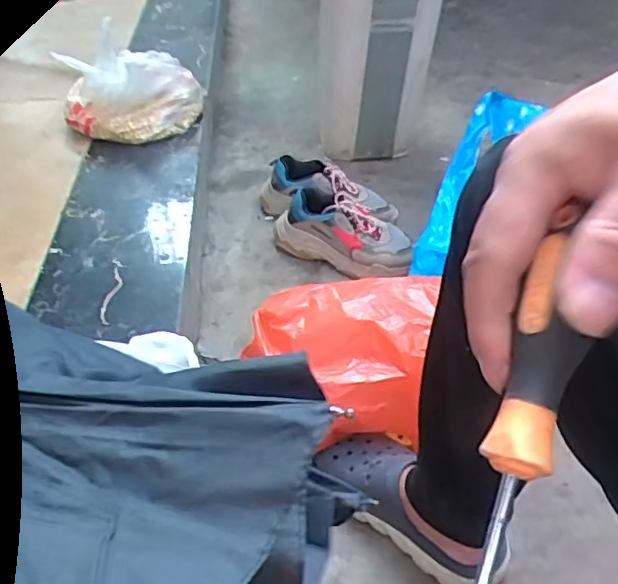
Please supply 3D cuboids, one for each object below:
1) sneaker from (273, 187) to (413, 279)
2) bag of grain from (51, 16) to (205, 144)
[{"bbox_3d":[0.062,-0.104,1.146,0.276,0.090,0.127,33,51,28],"label":"sneaker"},{"bbox_3d":[-0.369,-0.426,1.286,0.282,0.145,0.214,-5,44,-9],"label":"bag of grain"}]

